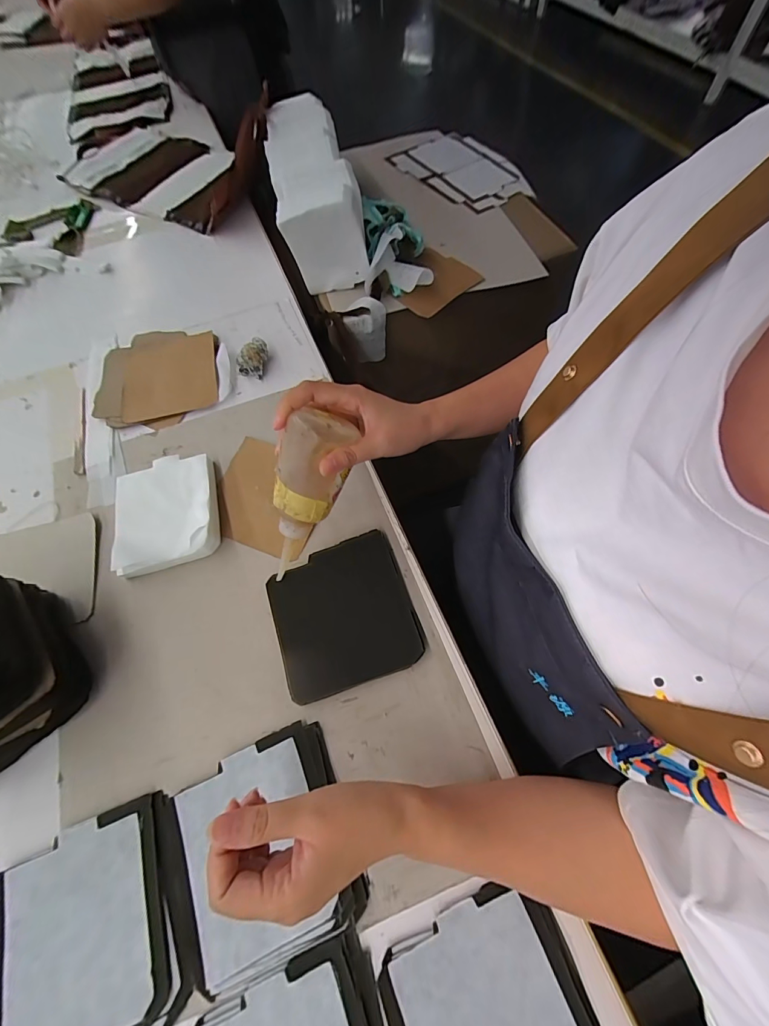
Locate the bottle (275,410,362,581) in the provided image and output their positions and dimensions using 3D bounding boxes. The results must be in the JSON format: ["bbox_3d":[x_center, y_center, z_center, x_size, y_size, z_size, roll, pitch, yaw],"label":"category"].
[{"bbox_3d":[-0.076,-0.013,0.353,0.051,0.153,0.042,25,25,13],"label":"bottle"}]

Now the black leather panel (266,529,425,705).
[{"bbox_3d":[-0.042,0.100,0.389,0.132,0.011,0.136,-19,66,-6],"label":"black leather panel"}]

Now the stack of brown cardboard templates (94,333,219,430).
[{"bbox_3d":[-0.312,-0.190,0.536,0.158,0.009,0.167,-11,65,-2],"label":"stack of brown cardboard templates"}]

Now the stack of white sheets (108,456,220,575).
[{"bbox_3d":[-0.246,-0.004,0.439,0.108,0.027,0.130,-15,65,-4],"label":"stack of white sheets"}]

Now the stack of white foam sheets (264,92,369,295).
[{"bbox_3d":[-0.117,-0.541,0.634,0.118,0.105,0.345,-11,65,-3],"label":"stack of white foam sheets"}]

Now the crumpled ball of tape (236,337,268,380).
[{"bbox_3d":[-0.180,-0.212,0.528,0.033,0.031,0.048,0,65,3],"label":"crumpled ball of tape"}]

